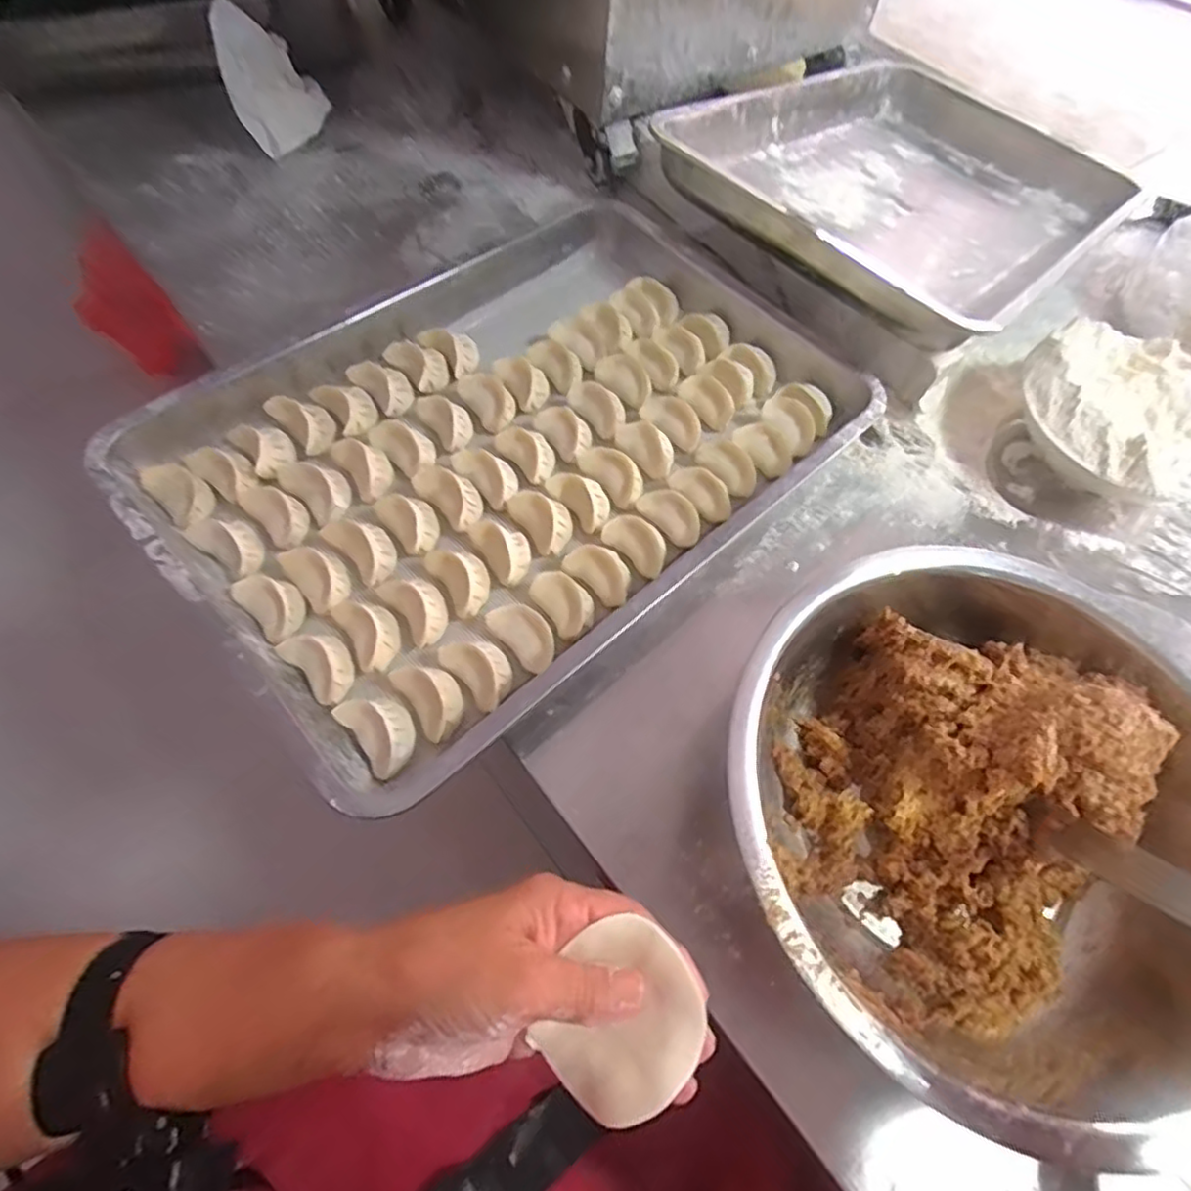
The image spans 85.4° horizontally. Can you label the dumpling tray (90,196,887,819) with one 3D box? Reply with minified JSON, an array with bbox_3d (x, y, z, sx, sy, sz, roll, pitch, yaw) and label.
[{"bbox_3d":[-0.048,-0.124,0.490,0.507,0.056,0.340,-38,71,-21],"label":"dumpling tray"}]

